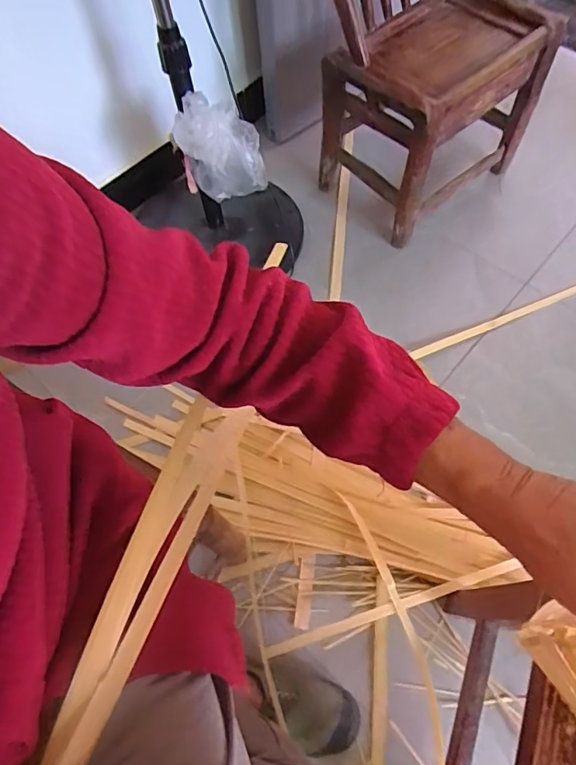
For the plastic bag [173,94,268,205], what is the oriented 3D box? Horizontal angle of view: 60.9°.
[{"bbox_3d":[-0.123,-0.421,0.891,0.149,0.155,0.119,-10,62,-2],"label":"plastic bag"}]

